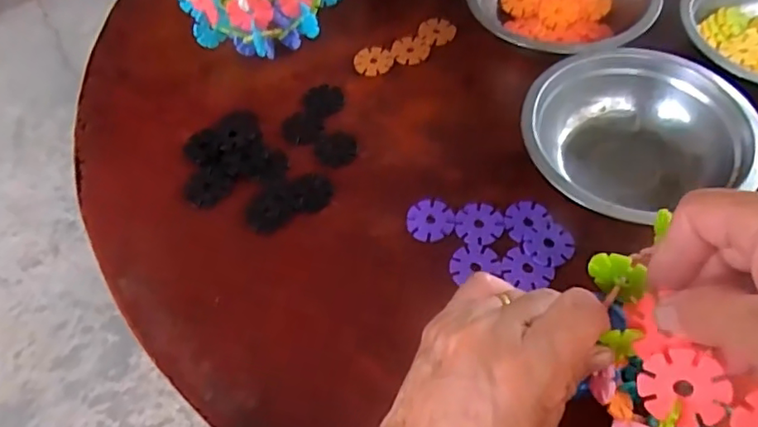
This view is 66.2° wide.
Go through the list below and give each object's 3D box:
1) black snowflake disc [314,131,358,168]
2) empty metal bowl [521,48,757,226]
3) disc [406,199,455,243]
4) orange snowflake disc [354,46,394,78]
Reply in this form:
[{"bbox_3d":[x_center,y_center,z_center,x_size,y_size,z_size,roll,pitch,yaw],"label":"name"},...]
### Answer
[{"bbox_3d":[-0.032,-0.048,0.430,0.030,0.004,0.032,-2,56,2],"label":"black snowflake disc"},{"bbox_3d":[0.169,-0.046,0.390,0.140,0.045,0.138,-16,57,-7],"label":"empty metal bowl"},{"bbox_3d":[0.035,0.004,0.387,0.031,0.004,0.032,-2,56,2],"label":"disc"},{"bbox_3d":[-0.004,-0.126,0.479,0.031,0.004,0.031,-2,56,2],"label":"orange snowflake disc"}]

